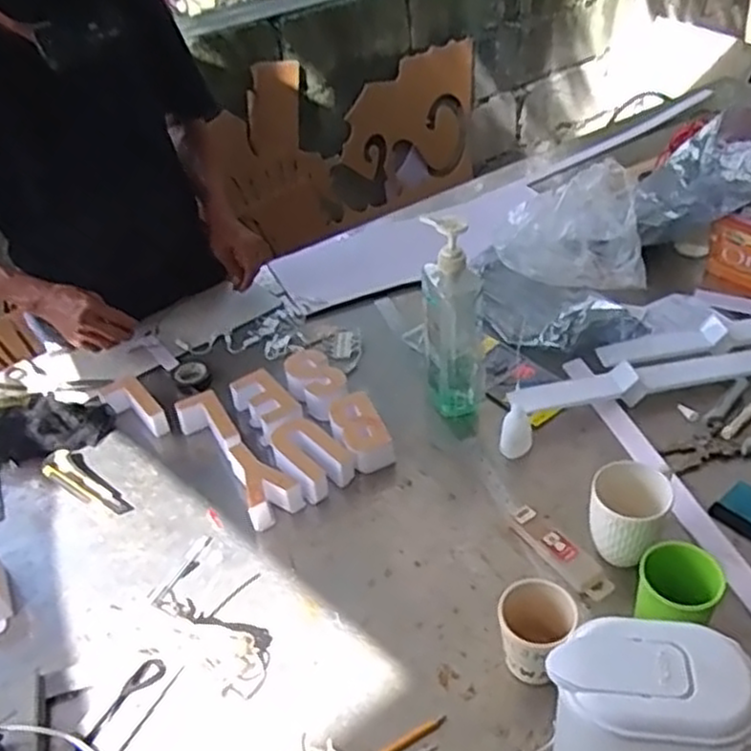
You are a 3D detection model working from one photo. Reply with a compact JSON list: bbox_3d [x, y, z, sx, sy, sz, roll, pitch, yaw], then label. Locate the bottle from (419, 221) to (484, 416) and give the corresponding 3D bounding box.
[{"bbox_3d":[0.102,-0.067,0.982,0.071,0.287,0.073,-4,41,2],"label":"bottle"}]

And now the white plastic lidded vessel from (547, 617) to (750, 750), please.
[{"bbox_3d":[0.232,0.299,0.617,0.176,0.192,0.105,-2,41,4],"label":"white plastic lidded vessel"}]

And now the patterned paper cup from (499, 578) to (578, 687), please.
[{"bbox_3d":[0.159,0.254,0.745,0.070,0.087,0.066,-4,39,3],"label":"patterned paper cup"}]

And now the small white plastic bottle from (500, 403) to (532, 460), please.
[{"bbox_3d":[0.183,0.075,0.981,0.041,0.073,0.032,5,40,15],"label":"small white plastic bottle"}]

